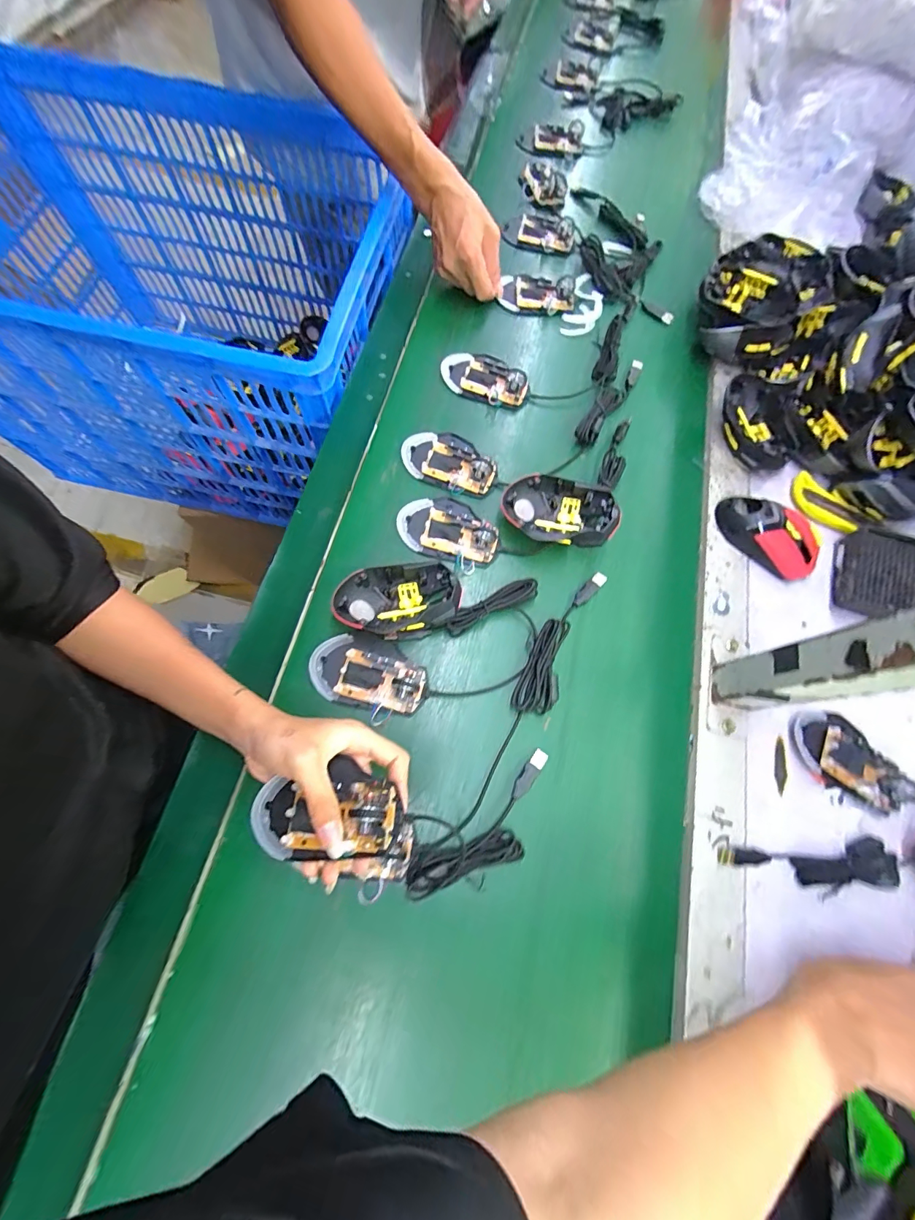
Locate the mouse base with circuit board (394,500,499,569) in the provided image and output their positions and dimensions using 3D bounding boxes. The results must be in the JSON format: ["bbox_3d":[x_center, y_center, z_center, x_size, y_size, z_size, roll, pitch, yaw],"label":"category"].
[{"bbox_3d":[-0.008,-0.093,0.452,0.113,0.021,0.071,18,72,4],"label":"mouse base with circuit board"}]

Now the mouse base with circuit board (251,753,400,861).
[{"bbox_3d":[-0.100,0.148,0.307,0.111,0.034,0.062,-7,71,9],"label":"mouse base with circuit board"}]

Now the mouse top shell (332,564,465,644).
[{"bbox_3d":[-0.058,-0.009,0.412,0.120,0.038,0.069,-6,72,-4],"label":"mouse top shell"}]

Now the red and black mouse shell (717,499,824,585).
[{"bbox_3d":[0.350,-0.084,0.467,0.120,0.040,0.058,38,74,10],"label":"red and black mouse shell"}]

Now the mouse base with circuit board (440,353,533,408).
[{"bbox_3d":[0.037,-0.294,0.520,0.110,0.027,0.062,20,72,5],"label":"mouse base with circuit board"}]

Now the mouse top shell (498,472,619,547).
[{"bbox_3d":[0.107,-0.103,0.452,0.120,0.042,0.075,19,72,4],"label":"mouse top shell"}]

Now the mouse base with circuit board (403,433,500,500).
[{"bbox_3d":[-0.007,-0.177,0.478,0.110,0.027,0.071,22,72,5],"label":"mouse base with circuit board"}]

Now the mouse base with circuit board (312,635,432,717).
[{"bbox_3d":[-0.085,0.060,0.400,0.112,0.032,0.069,16,72,3],"label":"mouse base with circuit board"}]

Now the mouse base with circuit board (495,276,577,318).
[{"bbox_3d":[0.109,-0.431,0.570,0.100,0.024,0.061,15,72,3],"label":"mouse base with circuit board"}]

